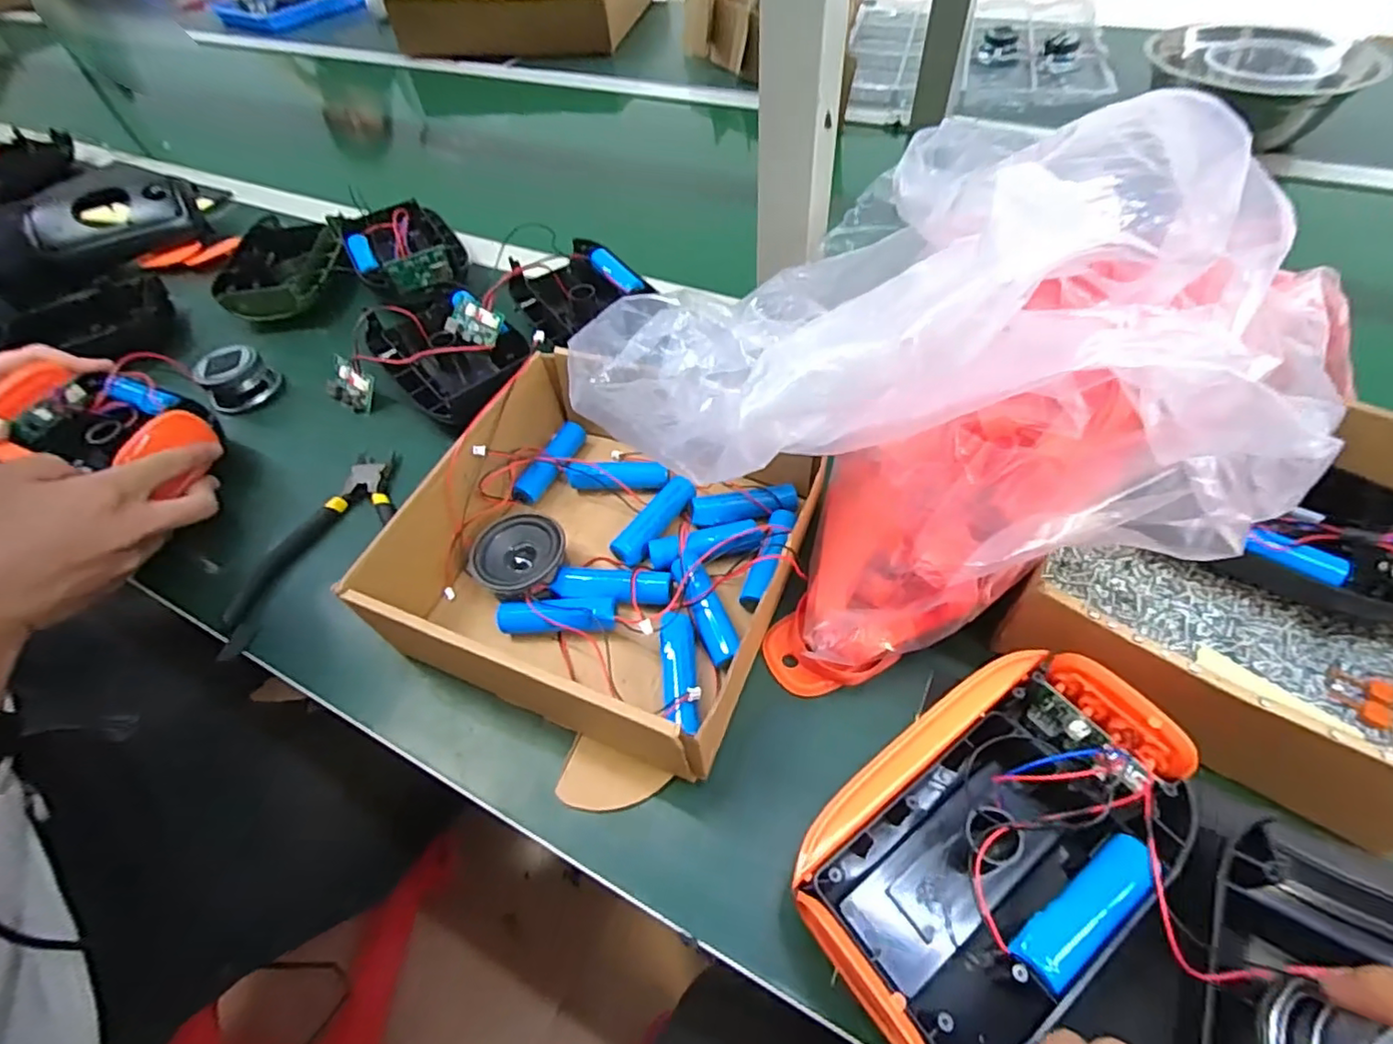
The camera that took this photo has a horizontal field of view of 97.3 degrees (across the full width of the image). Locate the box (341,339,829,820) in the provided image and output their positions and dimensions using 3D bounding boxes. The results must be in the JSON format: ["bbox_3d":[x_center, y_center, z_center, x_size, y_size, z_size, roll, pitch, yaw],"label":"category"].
[{"bbox_3d":[-0.055,0.020,0.348,0.211,0.069,0.224,17,56,14],"label":"box"}]

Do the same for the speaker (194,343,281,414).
[{"bbox_3d":[-0.375,-0.119,0.501,0.053,0.035,0.047,-36,59,-22],"label":"speaker"}]

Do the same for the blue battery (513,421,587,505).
[{"bbox_3d":[-0.098,-0.041,0.416,0.018,0.020,0.065,19,56,18],"label":"blue battery"}]

